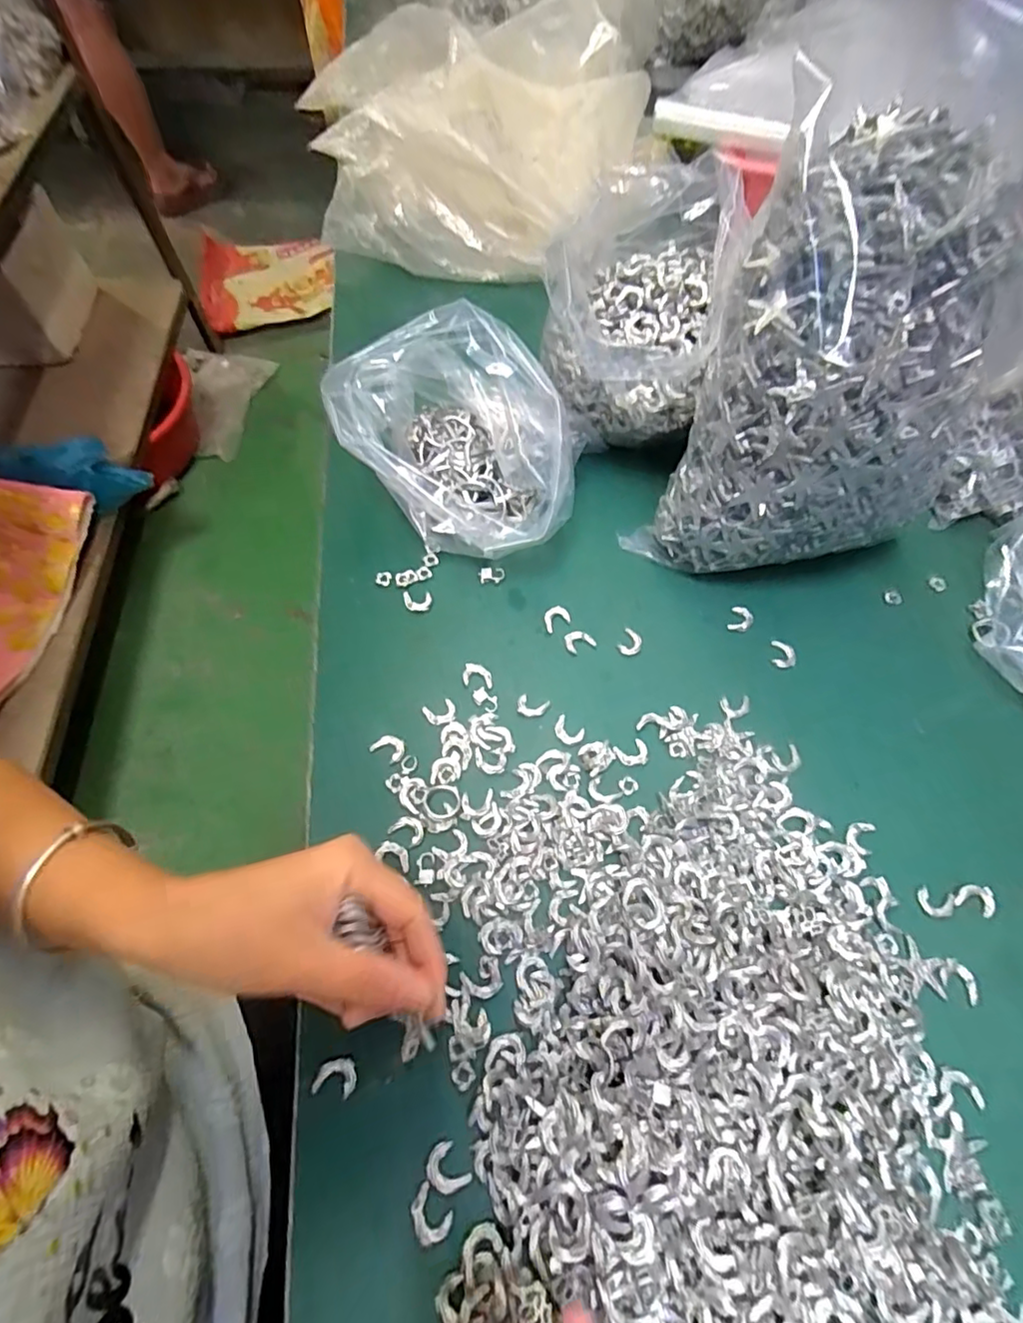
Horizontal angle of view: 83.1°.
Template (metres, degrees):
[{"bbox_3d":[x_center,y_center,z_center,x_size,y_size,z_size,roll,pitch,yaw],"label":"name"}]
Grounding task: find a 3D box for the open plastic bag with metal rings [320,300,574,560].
[{"bbox_3d":[-0.029,-0.137,0.375,0.151,0.109,0.108,28,64,12],"label":"open plastic bag with metal rings"}]

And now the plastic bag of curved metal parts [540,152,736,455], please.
[{"bbox_3d":[0.075,-0.230,0.392,0.109,0.126,0.125,8,61,2],"label":"plastic bag of curved metal parts"}]

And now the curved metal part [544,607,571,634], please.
[{"bbox_3d":[0.029,-0.029,0.380,0.018,0.004,0.014,-32,68,-18],"label":"curved metal part"}]

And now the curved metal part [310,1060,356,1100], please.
[{"bbox_3d":[-0.079,0.188,0.261,0.018,0.004,0.014,11,62,3],"label":"curved metal part"}]

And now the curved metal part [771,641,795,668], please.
[{"bbox_3d":[0.177,-0.005,0.374,0.014,0.004,0.018,9,61,2],"label":"curved metal part"}]

